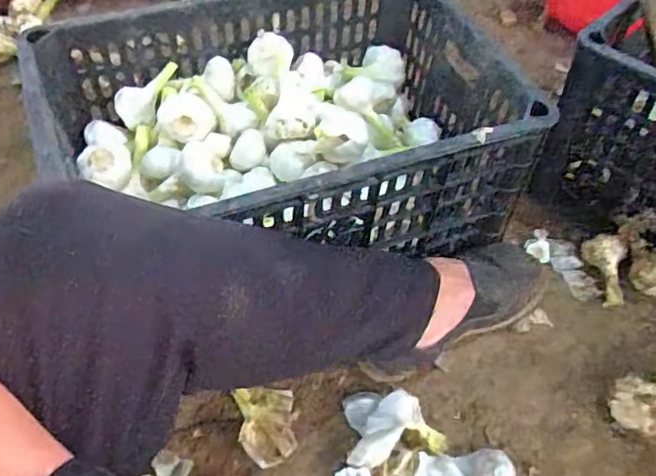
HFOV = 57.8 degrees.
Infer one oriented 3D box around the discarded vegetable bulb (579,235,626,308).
[{"bbox_3d":[0.317,0.037,0.675,0.033,0.036,0.080,-10,80,-9],"label":"discarded vegetable bulb"}]

